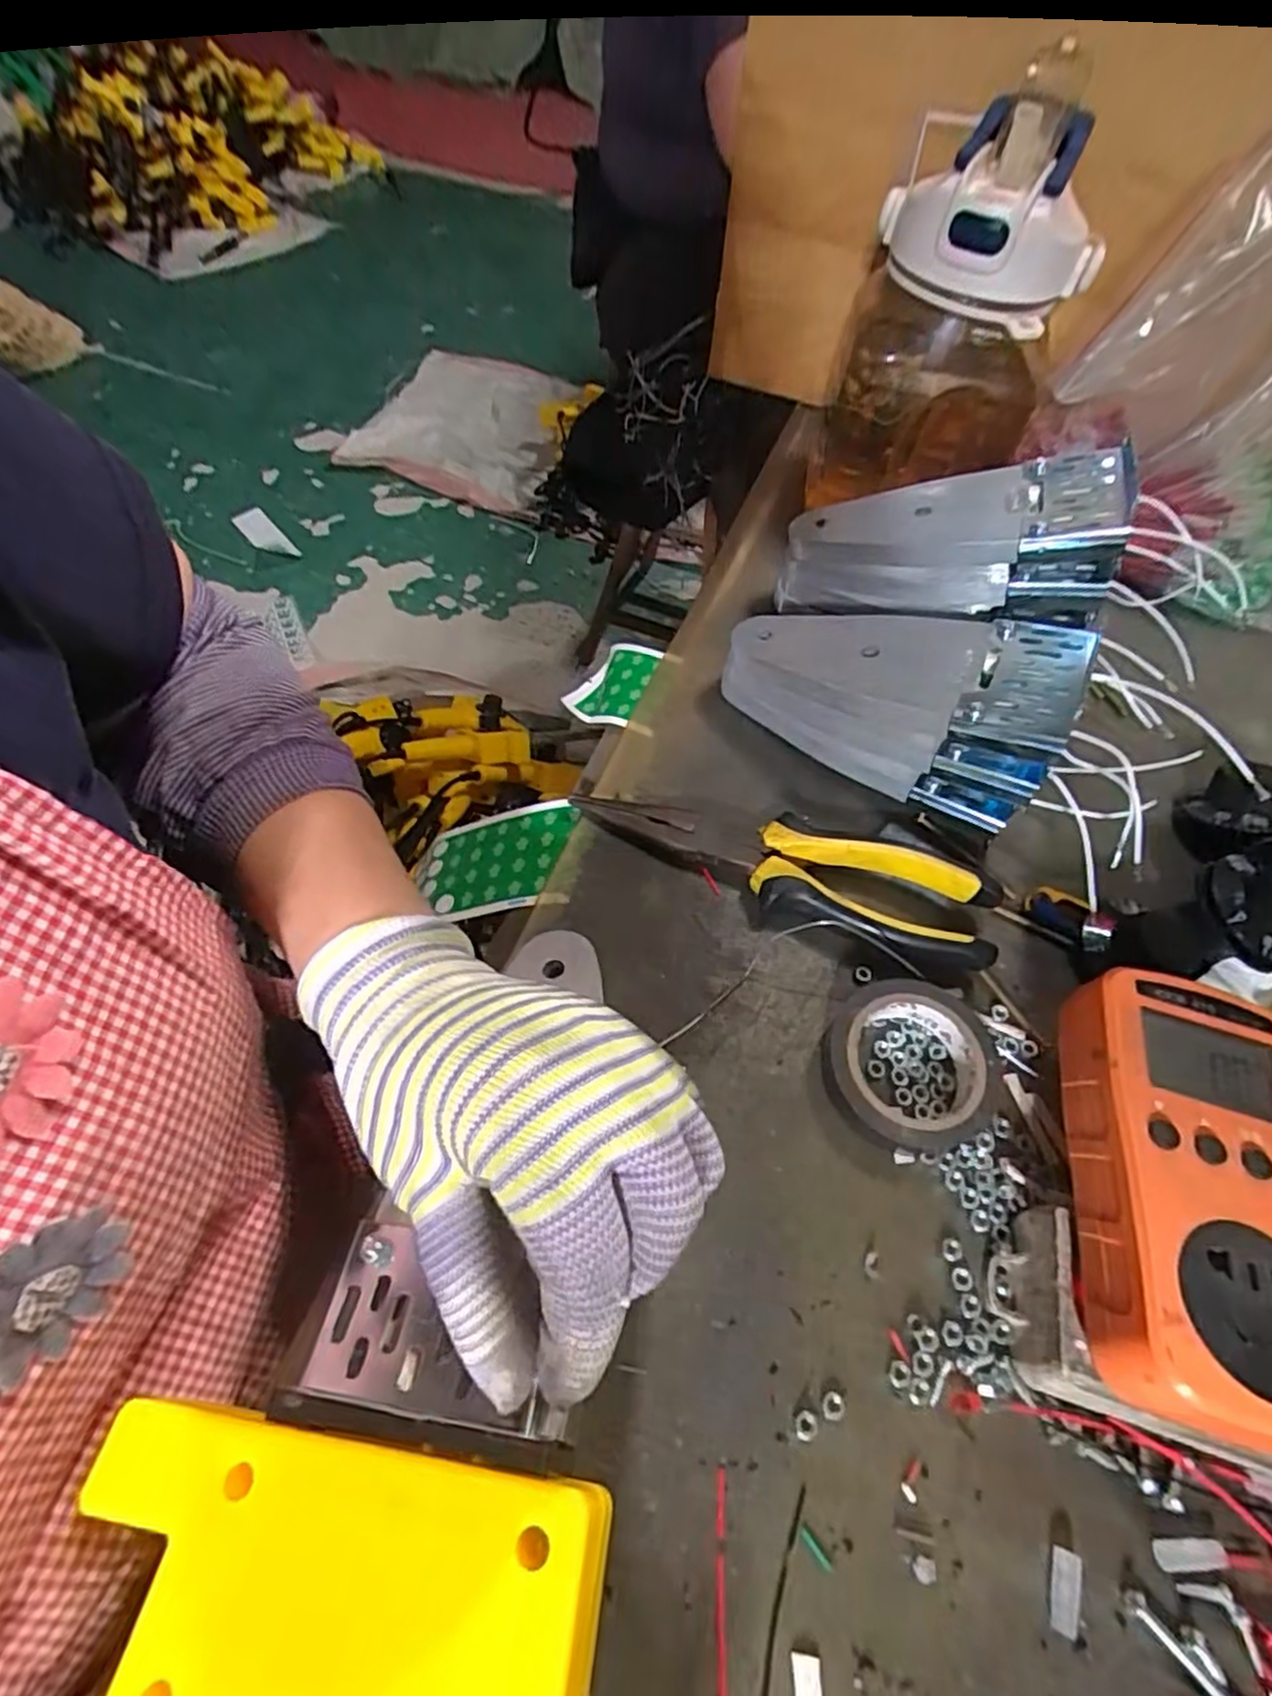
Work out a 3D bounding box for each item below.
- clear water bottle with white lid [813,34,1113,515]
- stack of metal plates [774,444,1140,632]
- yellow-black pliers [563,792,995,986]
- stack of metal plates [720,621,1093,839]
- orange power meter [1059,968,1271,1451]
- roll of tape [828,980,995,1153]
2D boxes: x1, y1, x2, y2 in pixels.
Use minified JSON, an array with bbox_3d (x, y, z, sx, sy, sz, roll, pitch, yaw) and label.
[{"bbox_3d":[0.185,-0.311,0.419,0.123,0.177,0.119,22,58,10],"label":"clear water bottle with white lid"},{"bbox_3d":[0.165,-0.162,0.387,0.168,0.055,0.078,3,54,23],"label":"stack of metal plates"},{"bbox_3d":[0.064,0.008,0.322,0.186,0.024,0.047,20,58,9],"label":"yellow-black pliers"},{"bbox_3d":[0.122,-0.078,0.351,0.153,0.076,0.071,28,60,14],"label":"stack of metal plates"},{"bbox_3d":[0.171,0.102,0.219,0.070,0.029,0.126,15,57,6],"label":"orange power meter"},{"bbox_3d":[0.105,0.083,0.278,0.057,0.024,0.060,2,57,-3],"label":"roll of tape"}]

